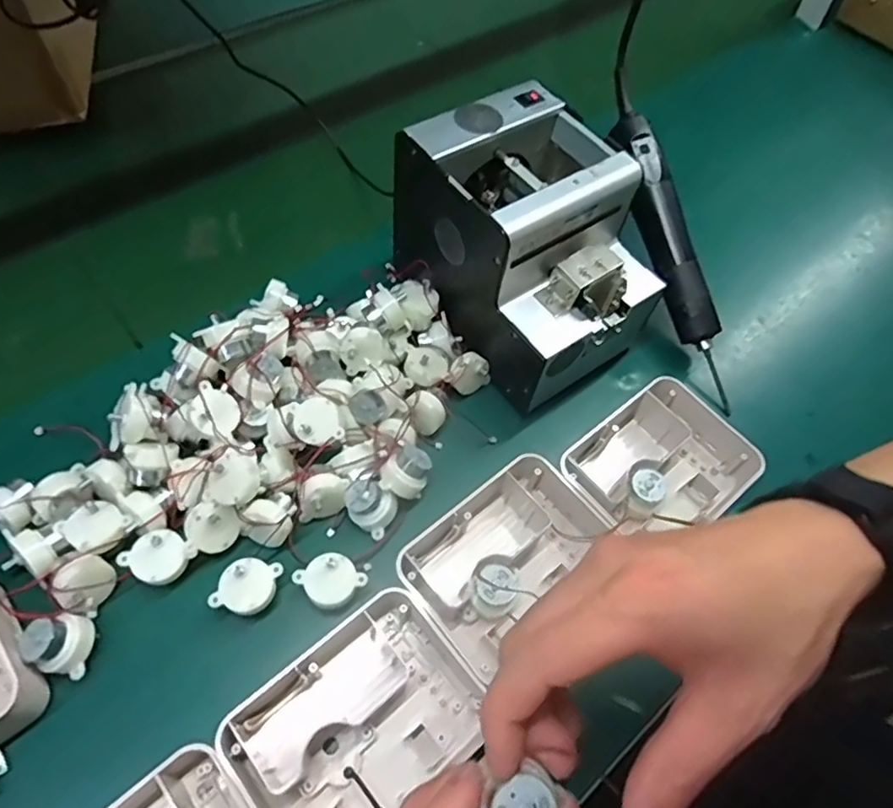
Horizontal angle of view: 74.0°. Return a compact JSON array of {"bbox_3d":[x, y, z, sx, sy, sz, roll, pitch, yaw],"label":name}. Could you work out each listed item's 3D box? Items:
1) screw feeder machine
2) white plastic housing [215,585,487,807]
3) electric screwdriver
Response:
[{"bbox_3d":[0.062,-0.115,0.456,0.126,0.155,0.169,-33,65,-22],"label":"screw feeder machine"},{"bbox_3d":[-0.048,0.186,0.341,0.127,0.059,0.098,-36,66,-23],"label":"white plastic housing"},{"bbox_3d":[0.190,-0.121,0.494,0.029,0.028,0.254,-16,86,-13],"label":"electric screwdriver"}]

